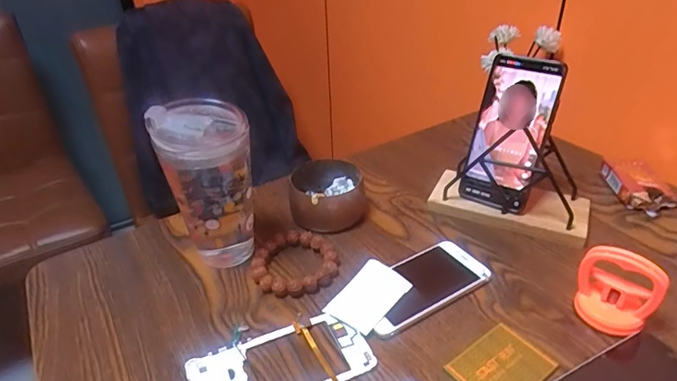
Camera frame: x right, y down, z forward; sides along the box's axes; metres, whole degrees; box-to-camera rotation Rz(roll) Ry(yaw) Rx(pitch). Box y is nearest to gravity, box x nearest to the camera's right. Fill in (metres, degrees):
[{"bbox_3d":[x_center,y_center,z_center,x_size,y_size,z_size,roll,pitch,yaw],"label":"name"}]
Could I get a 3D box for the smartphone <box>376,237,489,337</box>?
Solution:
[{"bbox_3d":[0.079,0.088,0.442,0.132,0.009,0.068,-20,37,-26],"label":"smartphone"}]

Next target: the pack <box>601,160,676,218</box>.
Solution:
[{"bbox_3d":[0.367,-0.006,0.560,0.058,0.026,0.083,1,33,4],"label":"pack"}]

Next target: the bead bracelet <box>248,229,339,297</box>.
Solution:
[{"bbox_3d":[-0.045,0.072,0.467,0.084,0.014,0.083,-13,35,-16],"label":"bead bracelet"}]

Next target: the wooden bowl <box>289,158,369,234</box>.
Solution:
[{"bbox_3d":[-0.012,0.003,0.542,0.086,0.046,0.086,-3,33,-2],"label":"wooden bowl"}]

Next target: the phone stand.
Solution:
[{"bbox_3d":[0.200,-0.021,0.520,0.170,0.100,0.096,16,37,25],"label":"phone stand"}]

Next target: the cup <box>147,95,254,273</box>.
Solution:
[{"bbox_3d":[-0.126,-0.001,0.455,0.082,0.158,0.072,-16,36,-20],"label":"cup"}]

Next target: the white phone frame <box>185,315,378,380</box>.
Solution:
[{"bbox_3d":[-0.046,0.142,0.372,0.143,0.006,0.069,-14,35,-18],"label":"white phone frame"}]

